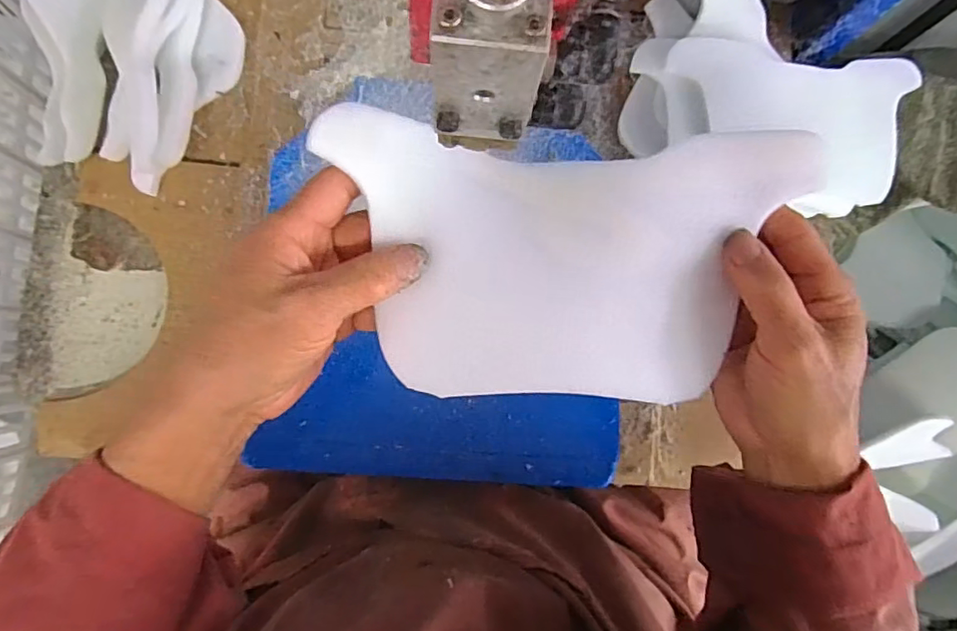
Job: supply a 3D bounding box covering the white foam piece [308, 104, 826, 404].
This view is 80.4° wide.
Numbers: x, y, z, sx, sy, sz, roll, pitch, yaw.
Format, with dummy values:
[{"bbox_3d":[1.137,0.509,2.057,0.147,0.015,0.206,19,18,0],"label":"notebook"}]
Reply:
[{"bbox_3d":[0.041,-0.026,0.277,0.226,0.031,0.129,3,84,-5],"label":"white foam piece"}]

